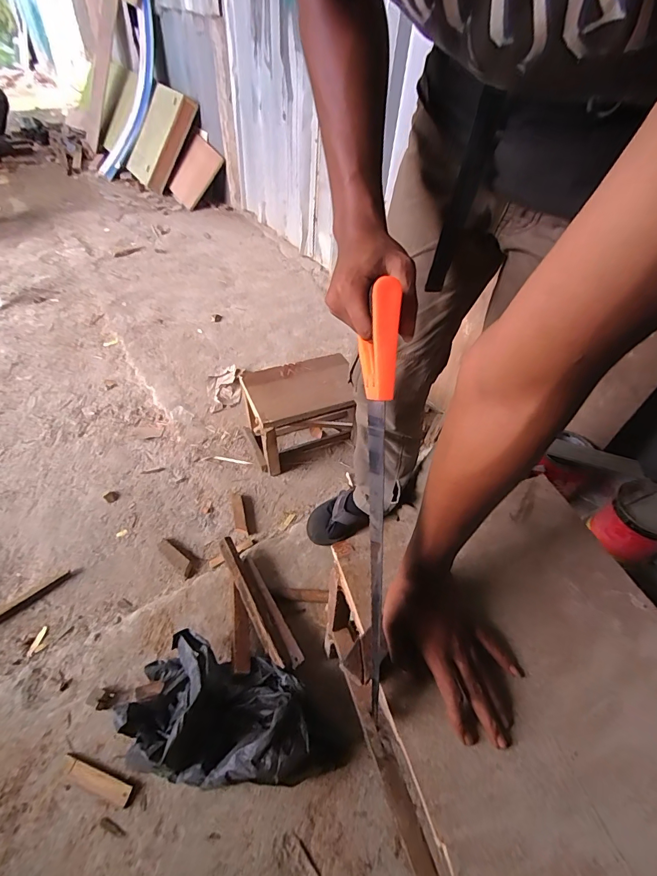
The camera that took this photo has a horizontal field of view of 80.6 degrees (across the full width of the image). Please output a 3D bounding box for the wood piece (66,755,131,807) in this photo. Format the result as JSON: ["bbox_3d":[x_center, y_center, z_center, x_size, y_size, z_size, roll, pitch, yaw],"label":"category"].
[{"bbox_3d":[-0.388,0.573,0.647,0.125,0.015,0.030,16,49,9],"label":"wood piece"}]

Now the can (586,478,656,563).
[{"bbox_3d":[0.741,0.198,0.939,0.154,0.140,0.159,18,50,11],"label":"can"}]

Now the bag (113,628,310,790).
[{"bbox_3d":[-0.187,0.488,0.680,0.339,0.112,0.200,15,49,8],"label":"bag"}]

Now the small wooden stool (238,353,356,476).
[{"bbox_3d":[-0.083,-0.076,1.158,0.307,0.239,0.227,-18,53,-20],"label":"small wooden stool"}]

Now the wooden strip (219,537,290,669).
[{"bbox_3d":[-0.167,0.341,0.830,0.034,0.021,0.306,-22,54,-23],"label":"wooden strip"}]

